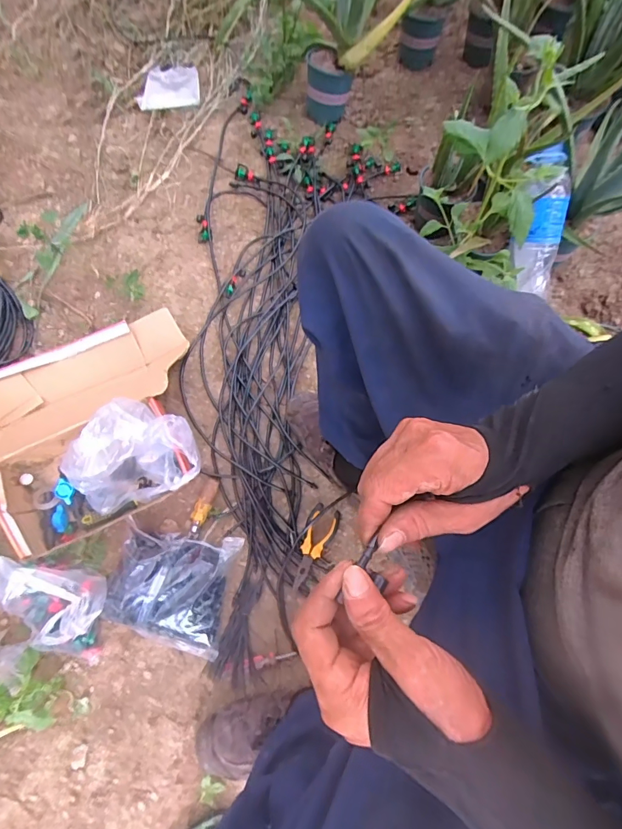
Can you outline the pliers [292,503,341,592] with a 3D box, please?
[{"bbox_3d":[0.003,0.233,0.744,0.053,0.024,0.148,23,73,7],"label":"pliers"}]

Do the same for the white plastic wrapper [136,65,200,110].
[{"bbox_3d":[-0.359,-0.834,1.062,0.153,0.029,0.123,-3,72,-2],"label":"white plastic wrapper"}]

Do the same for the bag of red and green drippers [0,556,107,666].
[{"bbox_3d":[-0.400,0.309,0.654,0.166,0.139,0.132,14,72,4],"label":"bag of red and green drippers"}]

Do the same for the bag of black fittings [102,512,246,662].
[{"bbox_3d":[-0.233,0.287,0.706,0.190,0.067,0.183,12,72,3],"label":"bag of black fittings"}]

